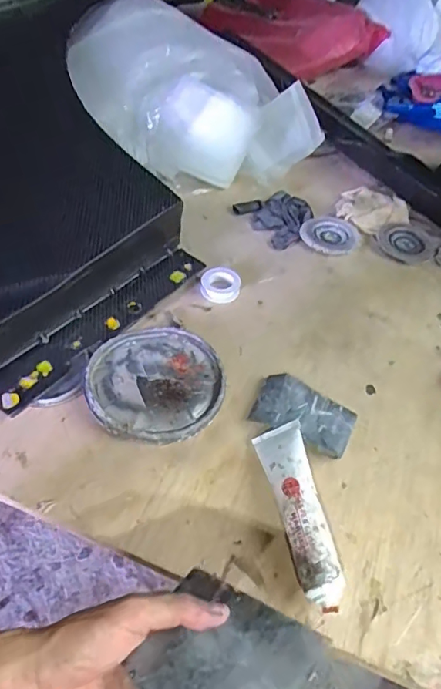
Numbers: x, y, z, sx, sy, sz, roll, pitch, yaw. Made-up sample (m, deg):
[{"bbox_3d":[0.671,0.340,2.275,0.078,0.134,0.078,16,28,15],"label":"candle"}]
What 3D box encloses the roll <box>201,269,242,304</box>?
[{"bbox_3d":[0.000,-0.081,0.679,0.052,0.022,0.050,2,48,-3],"label":"roll"}]

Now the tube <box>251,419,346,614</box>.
[{"bbox_3d":[0.073,0.149,0.466,0.042,0.035,0.171,-7,50,-11],"label":"tube"}]

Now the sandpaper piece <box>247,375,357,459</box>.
[{"bbox_3d":[0.088,0.074,0.546,0.106,0.020,0.066,22,51,15],"label":"sandpaper piece"}]

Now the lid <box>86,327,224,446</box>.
[{"bbox_3d":[-0.070,0.038,0.563,0.143,0.019,0.151,2,48,-3],"label":"lid"}]

